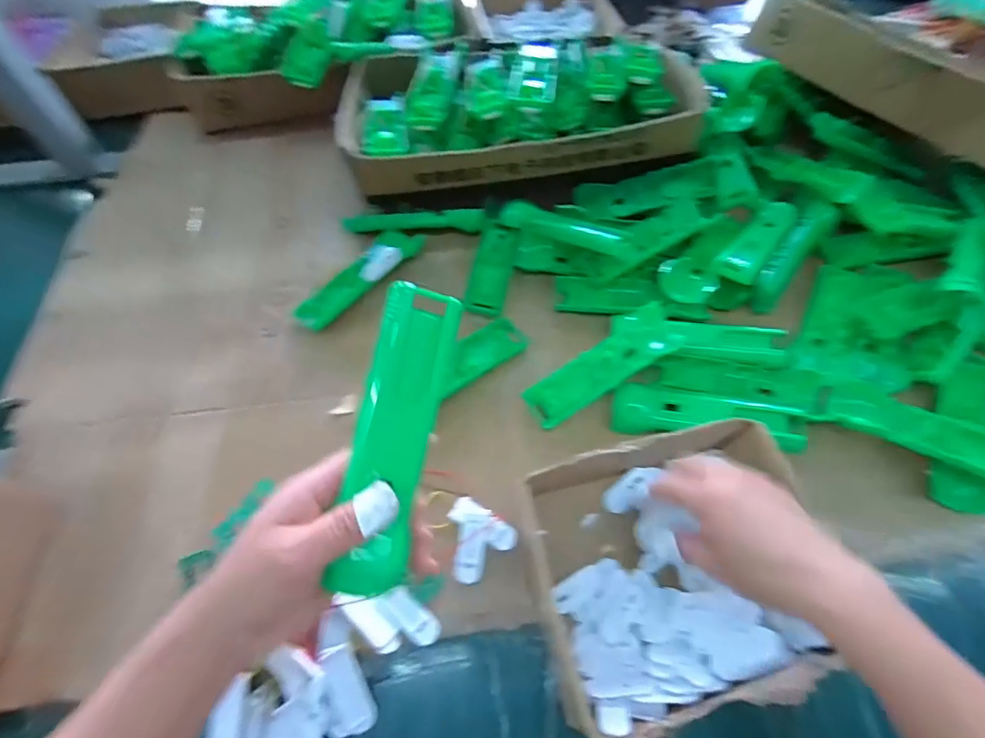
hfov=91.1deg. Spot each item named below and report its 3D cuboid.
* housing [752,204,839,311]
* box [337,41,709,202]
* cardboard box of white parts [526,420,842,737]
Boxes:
[{"bbox_3d":[0.333,-0.126,0.538,0.034,0.041,0.156,36,65,19],"label":"housing"},{"bbox_3d":[0.030,-0.325,0.608,0.417,0.093,0.227,-3,59,-2],"label":"box"},{"bbox_3d":[0.135,0.147,0.366,0.197,0.060,0.195,-6,60,-4],"label":"cardboard box of white parts"}]

